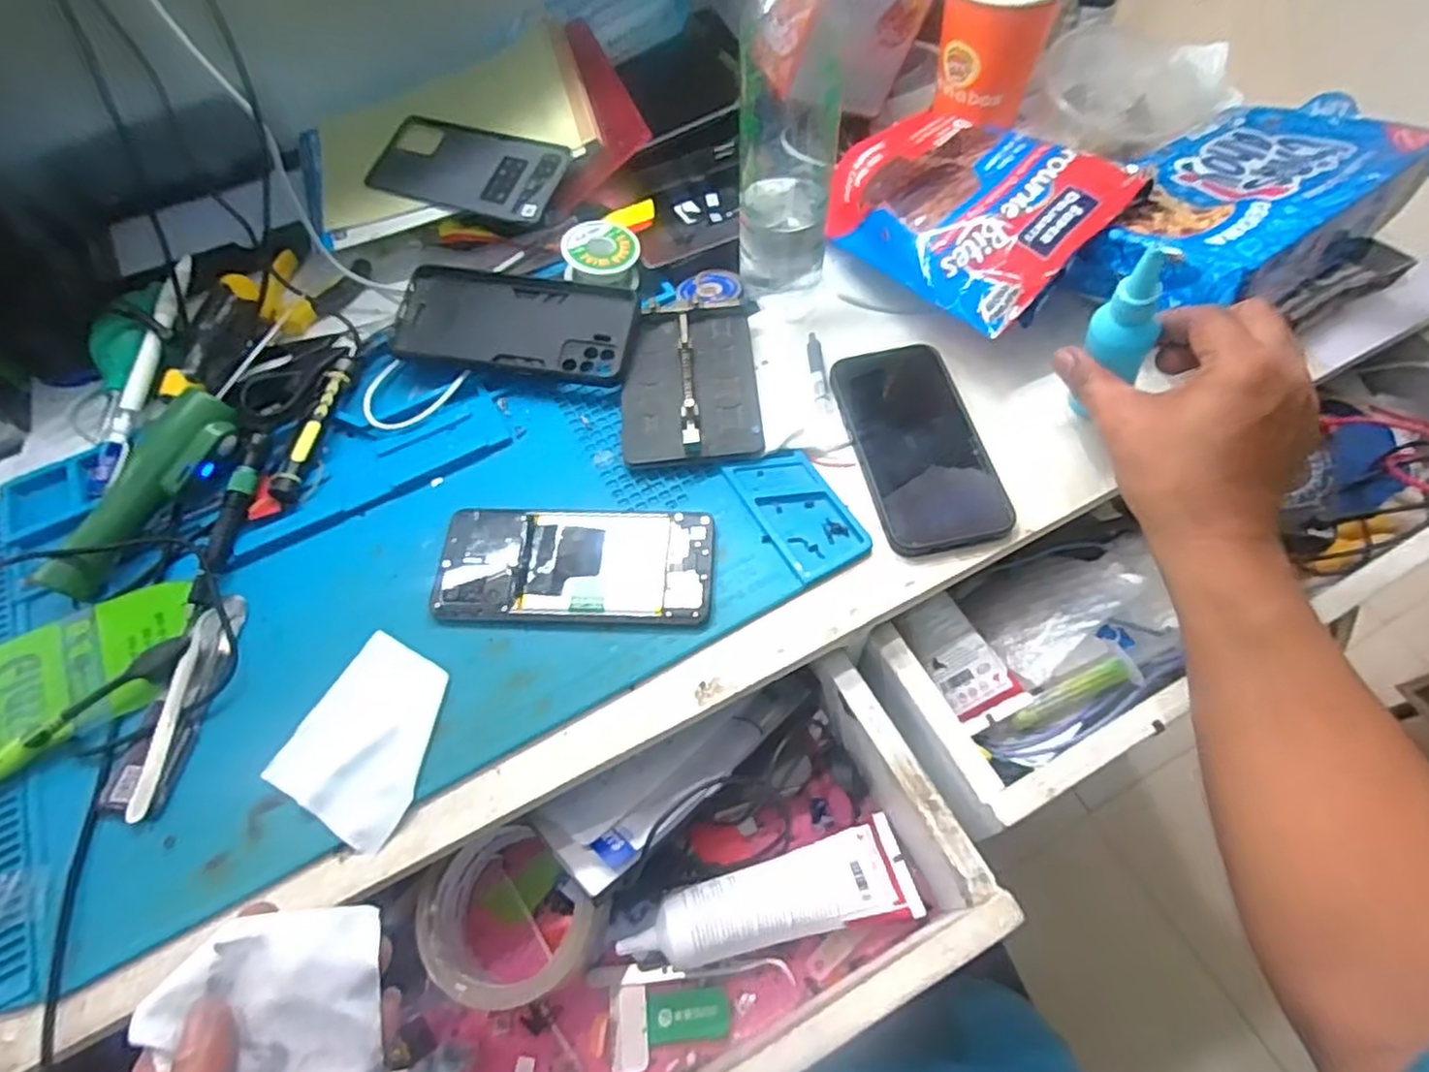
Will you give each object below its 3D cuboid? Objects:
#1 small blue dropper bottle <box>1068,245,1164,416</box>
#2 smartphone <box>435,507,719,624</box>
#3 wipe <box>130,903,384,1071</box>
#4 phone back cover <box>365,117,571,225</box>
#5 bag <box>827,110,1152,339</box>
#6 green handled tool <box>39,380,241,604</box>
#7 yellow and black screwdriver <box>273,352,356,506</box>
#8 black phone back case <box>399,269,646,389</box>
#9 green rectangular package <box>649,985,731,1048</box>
[{"bbox_3d":[0.229,-0.114,0.403,0.030,0.104,0.027,-23,51,-10],"label":"small blue dropper bottle"},{"bbox_3d":[-0.079,0.016,0.411,0.156,0.009,0.070,0,60,3],"label":"smartphone"},{"bbox_3d":[-0.172,0.190,0.281,0.082,0.029,0.077,0,65,0],"label":"wipe"},{"bbox_3d":[-0.185,-0.276,0.539,0.149,0.006,0.069,18,77,16],"label":"phone back cover"},{"bbox_3d":[0.172,-0.231,0.504,0.134,0.075,0.192,-33,65,-15],"label":"bag"},{"bbox_3d":[-0.337,-0.027,0.428,0.034,0.029,0.139,16,62,12],"label":"green handled tool"},{"bbox_3d":[-0.257,-0.073,0.462,0.014,0.015,0.113,4,60,5],"label":"yellow and black screwdriver"},{"bbox_3d":[-0.136,-0.147,0.495,0.164,0.008,0.078,6,60,6],"label":"black phone back case"},{"bbox_3d":[-0.014,0.263,0.393,0.044,0.004,0.025,-7,60,-1],"label":"green rectangular package"}]

